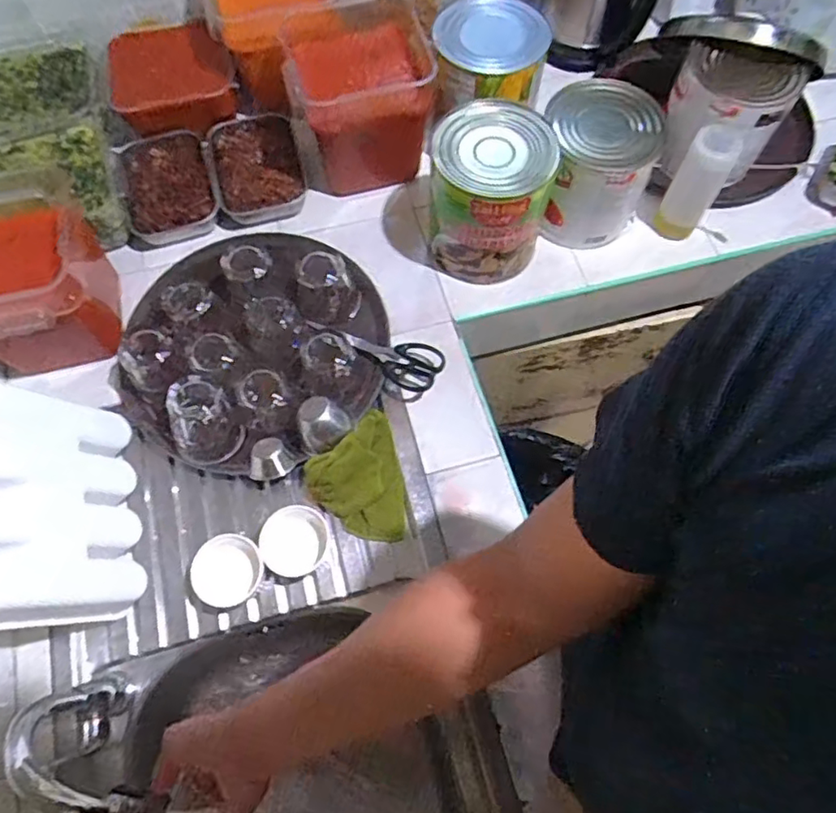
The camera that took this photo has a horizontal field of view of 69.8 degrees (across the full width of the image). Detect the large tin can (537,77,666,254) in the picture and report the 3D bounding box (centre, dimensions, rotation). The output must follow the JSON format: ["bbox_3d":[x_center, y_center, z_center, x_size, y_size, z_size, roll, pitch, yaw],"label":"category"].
[{"bbox_3d":[0.240,-0.330,0.819,0.148,0.150,0.158,8,68,3],"label":"large tin can"}]

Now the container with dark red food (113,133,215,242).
[{"bbox_3d":[-0.362,-0.322,0.869,0.121,0.047,0.171,-17,69,-7],"label":"container with dark red food"}]

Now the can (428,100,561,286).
[{"bbox_3d":[0.090,-0.275,0.789,0.141,0.177,0.144,0,68,-1],"label":"can"}]

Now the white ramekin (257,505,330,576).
[{"bbox_3d":[-0.144,0.156,0.700,0.068,0.035,0.079,17,69,6],"label":"white ramekin"}]

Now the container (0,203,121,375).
[{"bbox_3d":[-0.475,-0.140,0.736,0.172,0.176,0.177,-10,68,-5],"label":"container"}]

